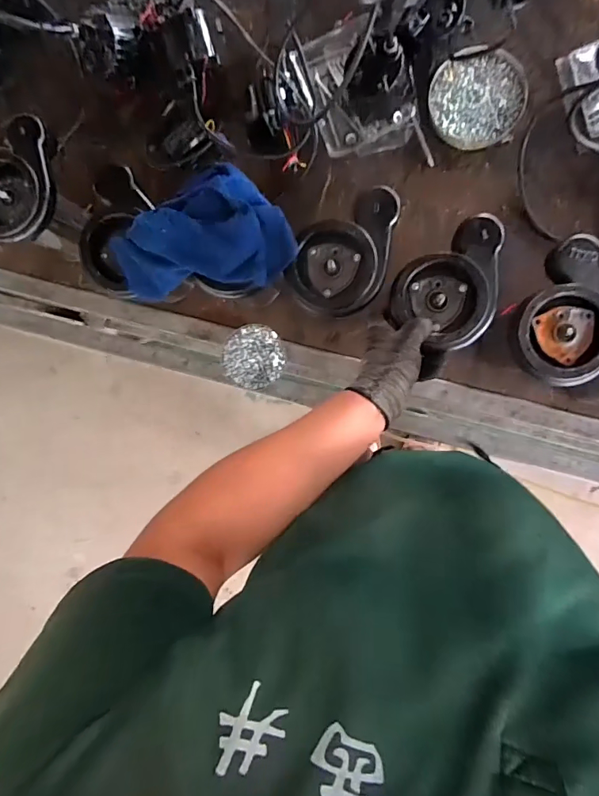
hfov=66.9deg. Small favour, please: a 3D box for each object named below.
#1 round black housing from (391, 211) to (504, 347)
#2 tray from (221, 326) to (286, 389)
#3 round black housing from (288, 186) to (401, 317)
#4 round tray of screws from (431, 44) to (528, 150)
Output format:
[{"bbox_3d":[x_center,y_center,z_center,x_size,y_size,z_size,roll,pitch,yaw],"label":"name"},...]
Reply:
[{"bbox_3d":[0.178,-0.144,0.552,0.118,0.032,0.153,10,93,6],"label":"round black housing"},{"bbox_3d":[-0.075,-0.067,0.742,0.099,0.021,0.102,0,92,7],"label":"tray"},{"bbox_3d":[0.056,-0.185,0.567,0.108,0.034,0.159,16,94,6],"label":"round black housing"},{"bbox_3d":[0.275,-0.460,0.694,0.147,0.014,0.138,0,92,7],"label":"round tray of screws"}]

